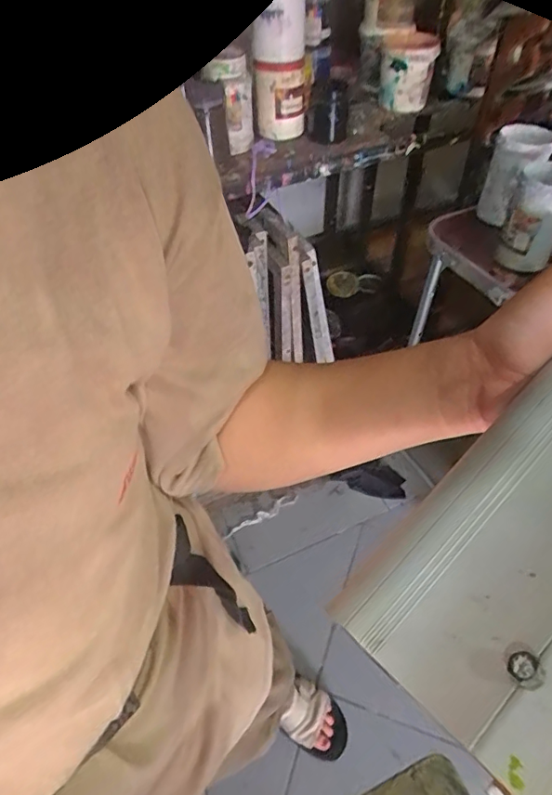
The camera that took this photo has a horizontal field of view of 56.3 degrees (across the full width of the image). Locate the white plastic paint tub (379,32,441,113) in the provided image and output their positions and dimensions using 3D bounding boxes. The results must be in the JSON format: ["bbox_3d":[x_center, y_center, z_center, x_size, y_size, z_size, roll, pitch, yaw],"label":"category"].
[{"bbox_3d":[0.289,-0.714,1.136,0.112,0.125,0.092,11,50,11],"label":"white plastic paint tub"}]

